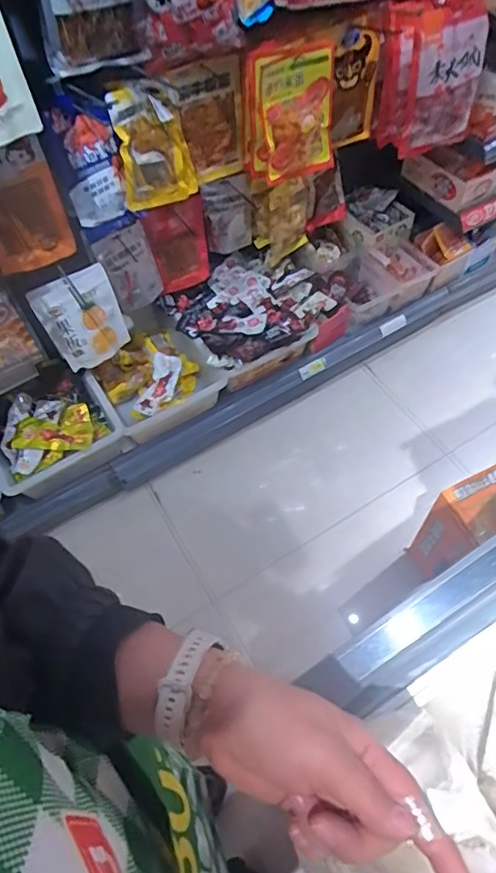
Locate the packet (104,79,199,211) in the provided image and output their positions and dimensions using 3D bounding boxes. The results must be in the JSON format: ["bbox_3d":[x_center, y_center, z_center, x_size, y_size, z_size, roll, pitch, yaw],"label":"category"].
[{"bbox_3d":[-0.194,-0.593,1.118,0.168,0.249,0.062,-28,64,-12],"label":"packet"}]

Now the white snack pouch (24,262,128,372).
[{"bbox_3d":[-0.394,-0.272,1.270,0.184,0.232,0.054,-25,60,-12],"label":"white snack pouch"}]

